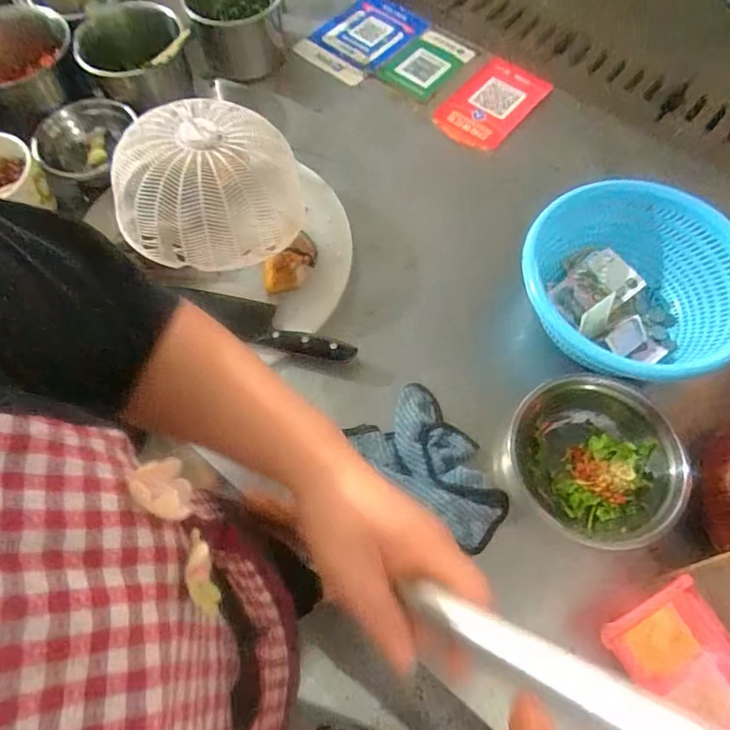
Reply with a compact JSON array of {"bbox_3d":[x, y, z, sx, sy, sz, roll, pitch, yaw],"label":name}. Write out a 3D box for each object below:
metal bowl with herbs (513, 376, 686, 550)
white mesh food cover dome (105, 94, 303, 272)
[{"bbox_3d":[0.251,0.099,0.565,0.169,0.082,0.163,-1,67,2],"label":"metal bowl with herbs"},{"bbox_3d":[-0.204,-0.229,0.660,0.234,0.104,0.193,-16,67,-4],"label":"white mesh food cover dome"}]

